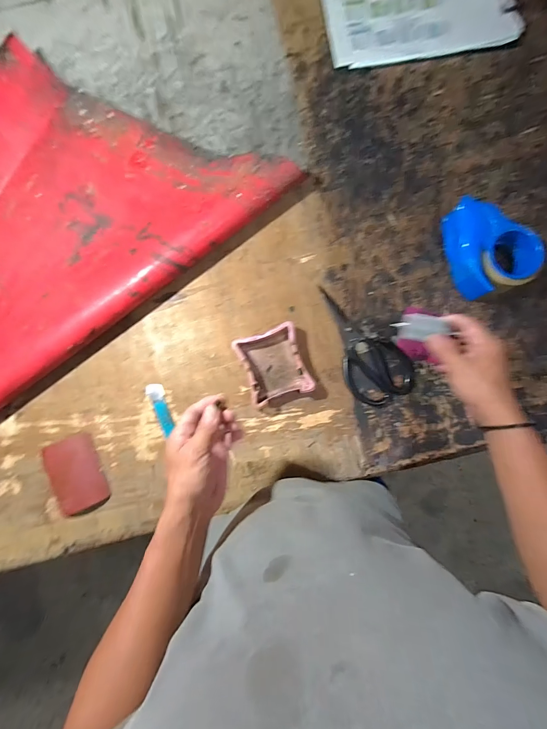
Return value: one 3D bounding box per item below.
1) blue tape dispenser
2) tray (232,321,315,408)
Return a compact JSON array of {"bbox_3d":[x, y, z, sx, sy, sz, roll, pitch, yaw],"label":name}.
[{"bbox_3d":[0.351,-0.193,0.529,0.113,0.062,0.150,-17,86,-1],"label":"blue tape dispenser"},{"bbox_3d":[0.000,0.001,0.534,0.100,0.032,0.111,-19,86,-1],"label":"tray"}]

